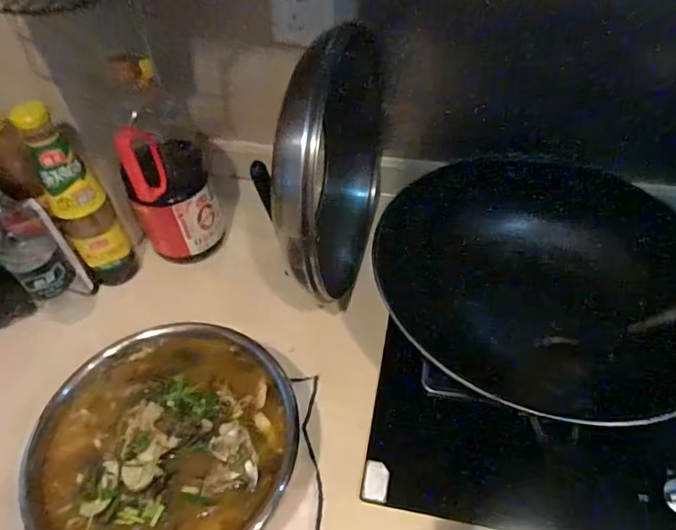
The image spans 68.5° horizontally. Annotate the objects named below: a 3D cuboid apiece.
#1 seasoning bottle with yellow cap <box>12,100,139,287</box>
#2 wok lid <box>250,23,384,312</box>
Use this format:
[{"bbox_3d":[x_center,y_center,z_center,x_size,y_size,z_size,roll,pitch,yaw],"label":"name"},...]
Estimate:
[{"bbox_3d":[-0.326,-0.080,0.623,0.060,0.276,0.062,-29,55,-21],"label":"seasoning bottle with yellow cap"},{"bbox_3d":[-0.002,-0.118,0.623,0.073,0.321,0.341,7,50,8],"label":"wok lid"}]

